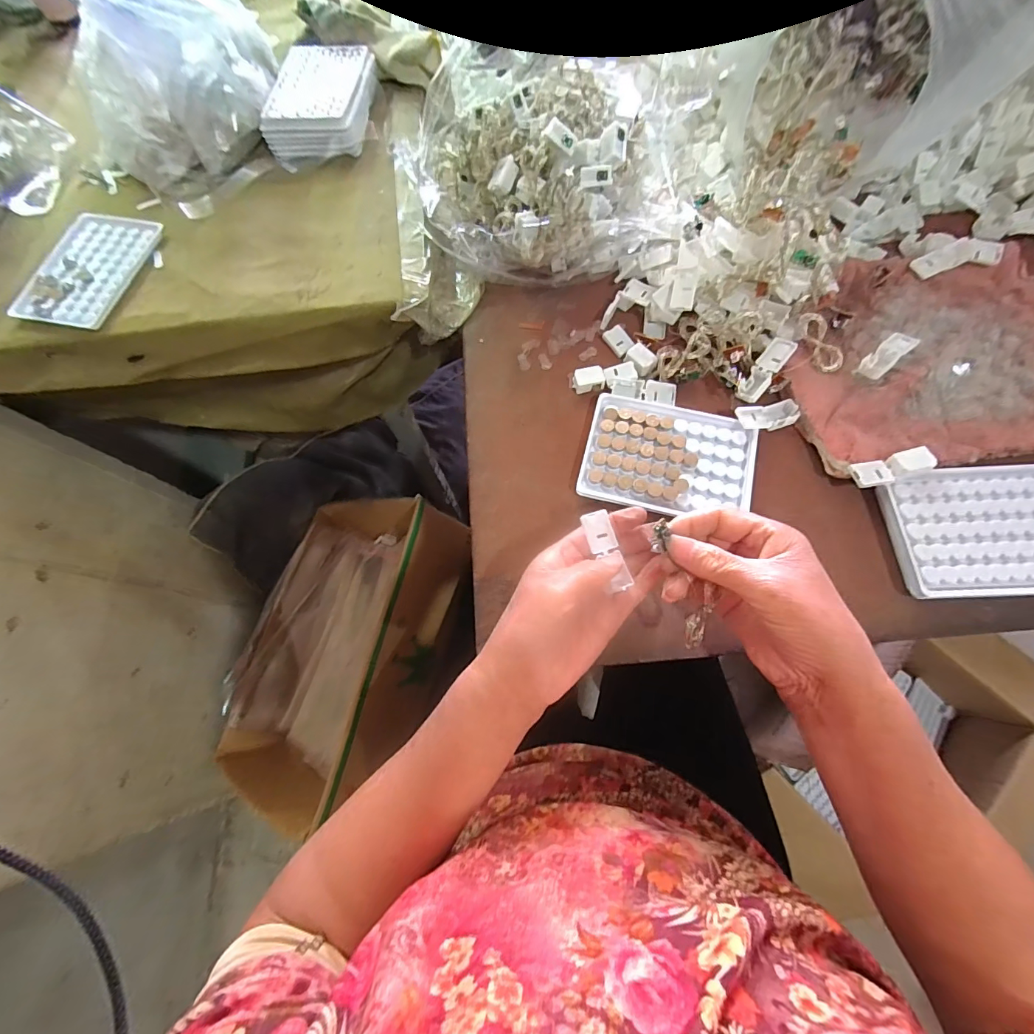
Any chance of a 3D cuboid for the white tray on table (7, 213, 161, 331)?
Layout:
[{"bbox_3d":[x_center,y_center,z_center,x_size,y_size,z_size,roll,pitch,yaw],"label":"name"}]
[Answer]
[{"bbox_3d":[-0.404,-0.234,0.412,0.088,0.008,0.125,10,72,7],"label":"white tray on table"}]

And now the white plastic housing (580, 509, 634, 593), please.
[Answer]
[{"bbox_3d":[0.061,0.022,0.295,0.018,0.004,0.055,-20,77,-5],"label":"white plastic housing"}]

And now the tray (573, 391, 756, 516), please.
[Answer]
[{"bbox_3d":[0.121,-0.048,0.352,0.128,0.015,0.094,13,73,8],"label":"tray"}]

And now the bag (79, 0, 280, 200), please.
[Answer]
[{"bbox_3d":[-0.327,-0.435,0.399,0.128,0.146,0.188,39,78,15],"label":"bag"}]

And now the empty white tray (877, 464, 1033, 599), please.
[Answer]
[{"bbox_3d":[0.339,0.008,0.317,0.127,0.013,0.096,-2,71,3],"label":"empty white tray"}]

